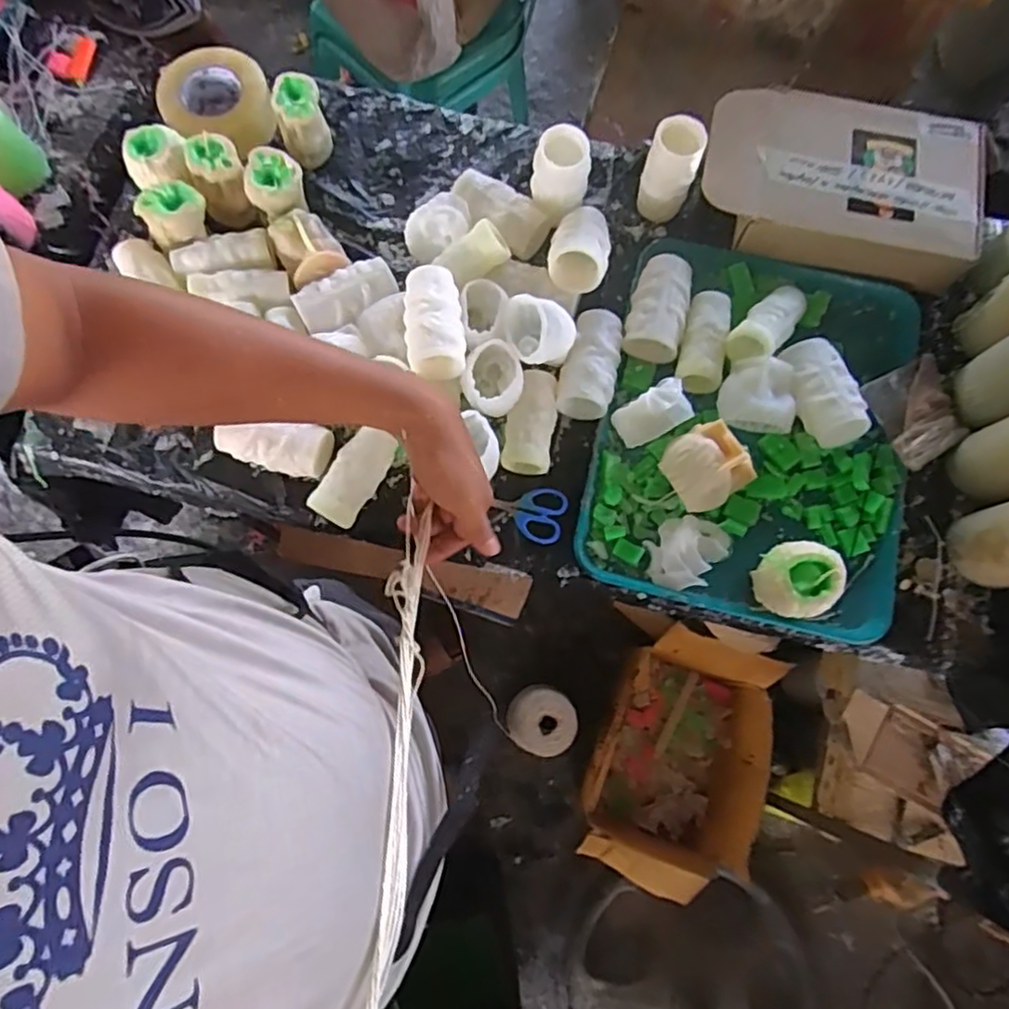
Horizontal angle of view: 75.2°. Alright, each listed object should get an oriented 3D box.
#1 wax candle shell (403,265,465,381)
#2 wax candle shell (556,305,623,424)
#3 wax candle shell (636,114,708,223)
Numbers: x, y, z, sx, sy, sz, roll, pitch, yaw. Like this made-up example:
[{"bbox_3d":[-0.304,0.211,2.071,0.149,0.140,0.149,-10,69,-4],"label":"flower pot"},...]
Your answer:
[{"bbox_3d":[-0.079,-0.201,0.722,0.064,0.051,0.125,-8,76,-3],"label":"wax candle shell"},{"bbox_3d":[0.099,-0.165,0.755,0.058,0.049,0.121,13,76,3],"label":"wax candle shell"},{"bbox_3d":[0.195,-0.395,0.776,0.060,0.116,0.047,11,76,2],"label":"wax candle shell"}]

